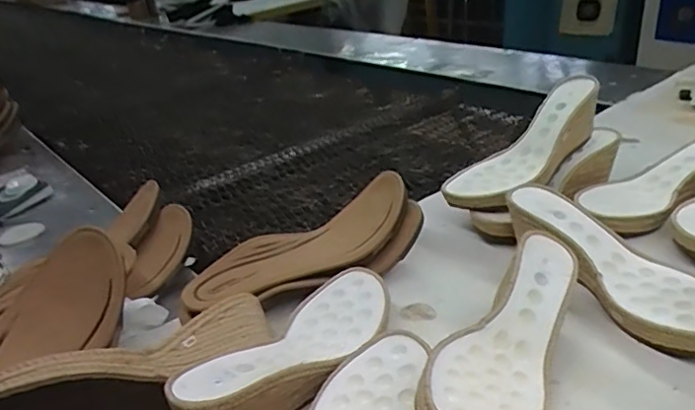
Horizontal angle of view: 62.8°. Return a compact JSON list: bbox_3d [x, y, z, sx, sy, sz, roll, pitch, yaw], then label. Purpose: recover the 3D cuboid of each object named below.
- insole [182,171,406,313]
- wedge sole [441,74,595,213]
[{"bbox_3d":[-0.048,0.038,0.580,0.245,0.051,0.095,-17,28,-18],"label":"insole"},{"bbox_3d":[0.212,-0.061,0.658,0.229,0.059,0.086,-40,35,-13],"label":"wedge sole"}]

